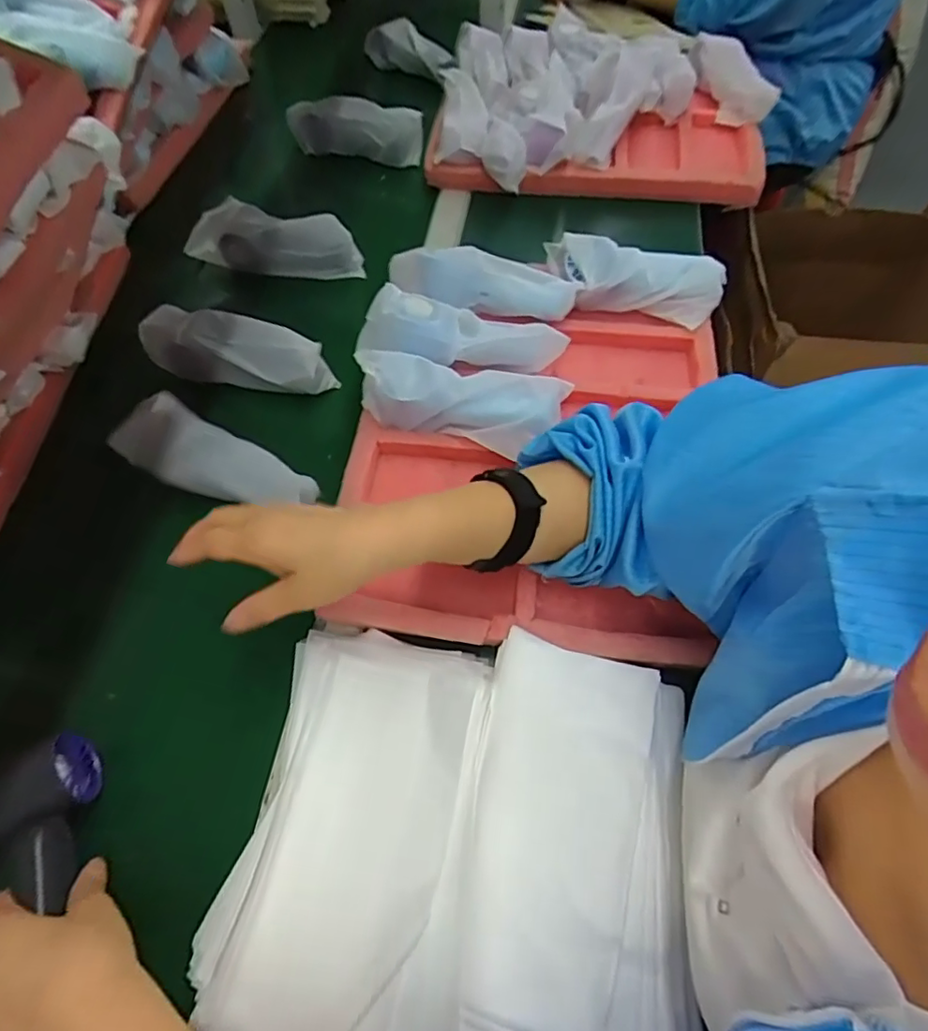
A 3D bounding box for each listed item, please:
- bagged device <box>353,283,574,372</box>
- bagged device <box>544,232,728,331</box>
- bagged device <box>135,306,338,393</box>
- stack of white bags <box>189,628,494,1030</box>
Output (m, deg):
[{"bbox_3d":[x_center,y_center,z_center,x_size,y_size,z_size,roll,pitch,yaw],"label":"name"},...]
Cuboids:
[{"bbox_3d":[-0.001,-0.177,0.551,0.183,0.045,0.068,7,60,-10],"label":"bagged device"},{"bbox_3d":[0.176,-0.250,0.599,0.182,0.055,0.071,13,62,9],"label":"bagged device"},{"bbox_3d":[-0.234,-0.171,0.599,0.196,0.054,0.068,15,62,10],"label":"bagged device"},{"bbox_3d":[-0.068,0.204,0.387,0.161,0.031,0.249,12,61,8],"label":"stack of white bags"}]

